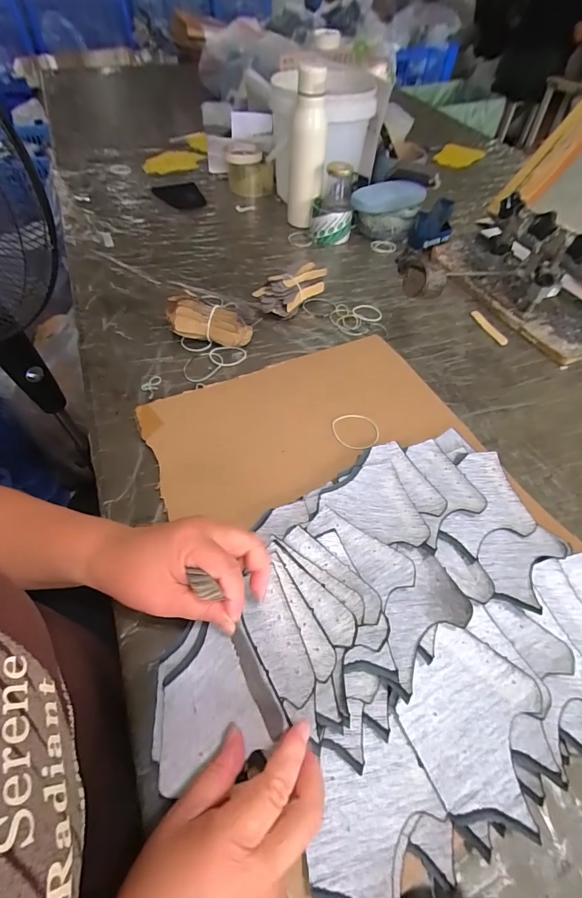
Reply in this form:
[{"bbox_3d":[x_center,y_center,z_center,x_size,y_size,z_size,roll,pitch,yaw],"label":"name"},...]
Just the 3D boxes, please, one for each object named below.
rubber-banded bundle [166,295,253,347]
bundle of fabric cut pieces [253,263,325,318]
[{"bbox_3d":[-0.119,-0.180,0.566,0.122,0.049,0.033,16,52,-6],"label":"rubber-banded bundle"},{"bbox_3d":[0.000,-0.252,0.634,0.061,0.050,0.125,33,58,22],"label":"bundle of fabric cut pieces"}]

